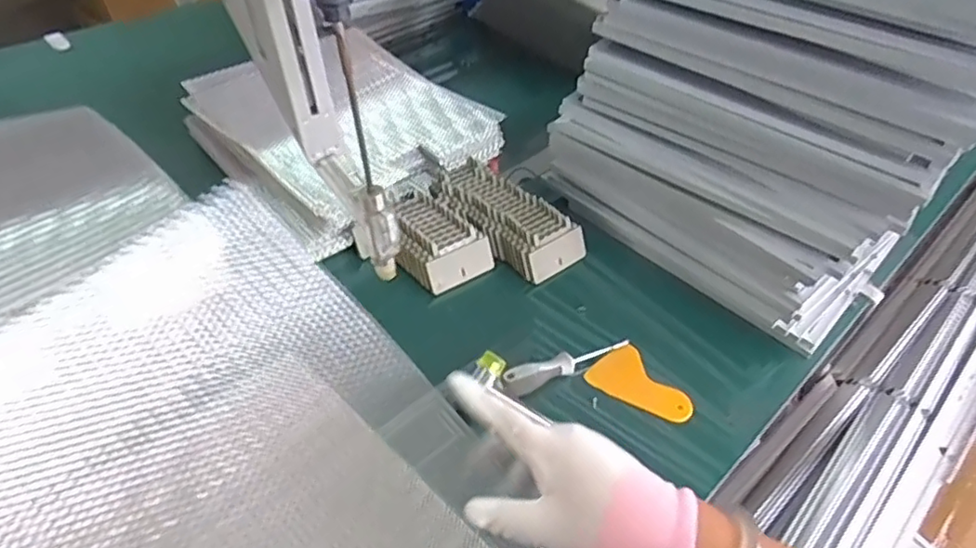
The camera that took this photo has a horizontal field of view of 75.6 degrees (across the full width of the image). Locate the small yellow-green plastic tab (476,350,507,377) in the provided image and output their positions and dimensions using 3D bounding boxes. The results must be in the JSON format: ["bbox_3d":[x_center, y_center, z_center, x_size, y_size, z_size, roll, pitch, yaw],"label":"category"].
[{"bbox_3d":[0.003,0.086,0.606,0.026,0.008,0.020,33,51,24],"label":"small yellow-green plastic tab"}]

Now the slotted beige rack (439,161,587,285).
[{"bbox_3d":[0.025,-0.066,0.771,0.183,0.051,0.093,34,52,25],"label":"slotted beige rack"}]

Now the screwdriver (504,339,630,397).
[{"bbox_3d":[0.080,0.089,0.645,0.149,0.024,0.023,-21,51,-24],"label":"screwdriver"}]

